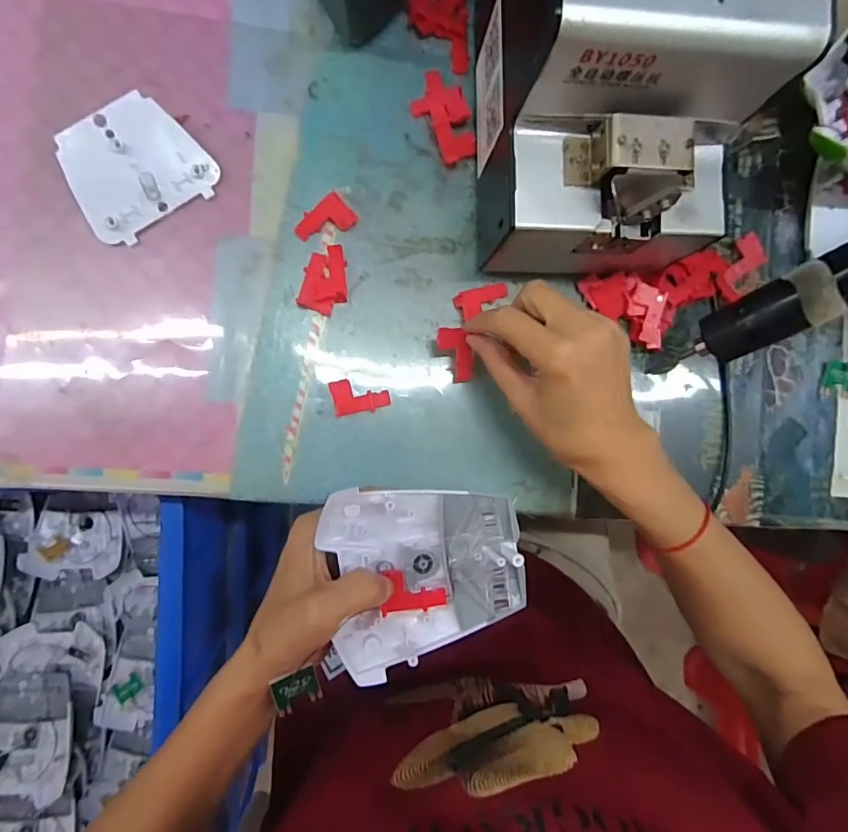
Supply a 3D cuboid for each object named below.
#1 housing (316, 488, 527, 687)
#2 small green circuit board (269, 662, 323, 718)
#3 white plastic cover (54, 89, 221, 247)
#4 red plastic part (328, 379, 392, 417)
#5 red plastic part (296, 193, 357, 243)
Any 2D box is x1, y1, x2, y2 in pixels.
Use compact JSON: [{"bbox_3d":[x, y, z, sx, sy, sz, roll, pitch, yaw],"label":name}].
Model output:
[{"bbox_3d":[0.001,0.084,0.280,0.106,0.021,0.096,-10,91,-7],"label":"housing"},{"bbox_3d":[-0.070,0.152,0.276,0.025,0.004,0.022,-18,111,-22],"label":"small green circuit board"},{"bbox_3d":[-0.178,-0.152,0.308,0.080,0.020,0.064,-35,94,-6],"label":"white plastic cover"},{"bbox_3d":[-0.041,-0.013,0.326,0.037,0.011,0.023,-7,91,-8],"label":"red plastic part"},{"bbox_3d":[-0.064,-0.126,0.326,0.038,0.011,0.021,-37,94,-6],"label":"red plastic part"}]

